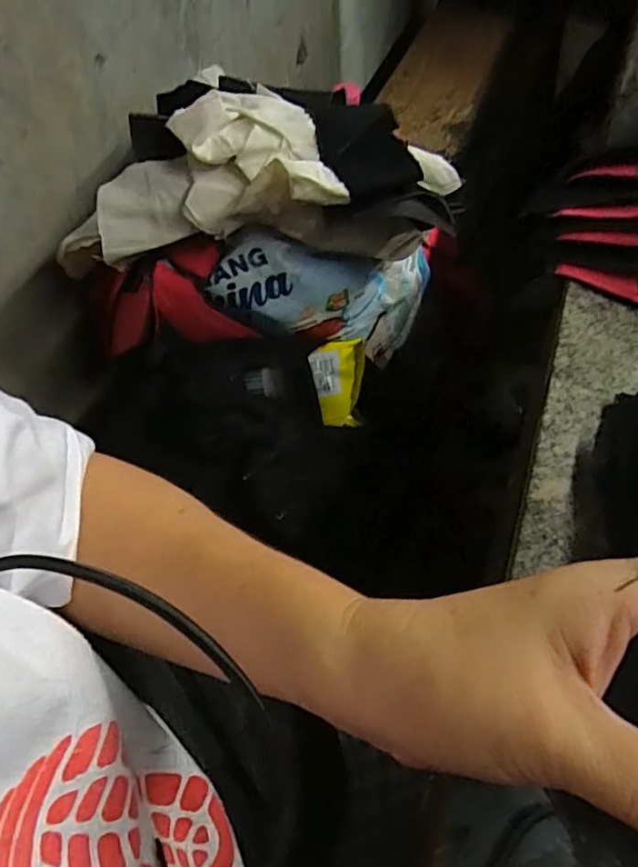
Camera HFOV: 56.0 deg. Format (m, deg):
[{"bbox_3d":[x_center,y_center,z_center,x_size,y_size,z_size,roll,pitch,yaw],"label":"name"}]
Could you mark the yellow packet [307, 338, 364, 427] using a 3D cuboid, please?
[{"bbox_3d":[0.020,-0.046,0.570,0.051,0.081,0.010,-13,20,-15],"label":"yellow packet"}]

